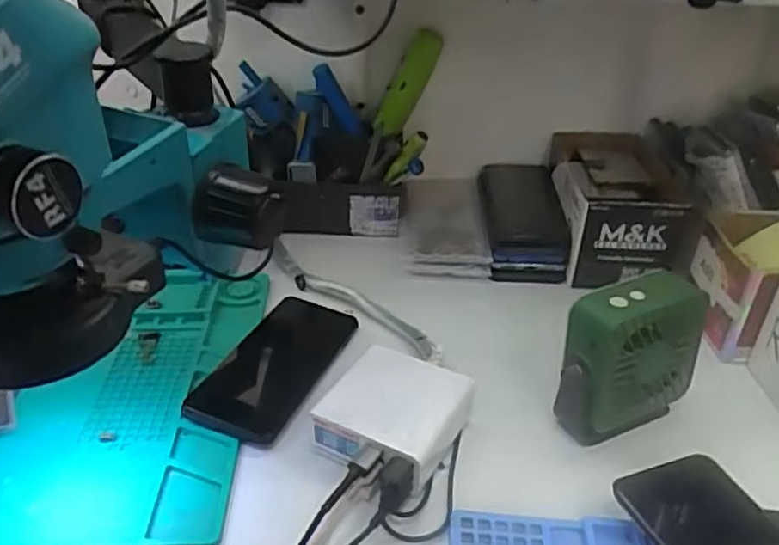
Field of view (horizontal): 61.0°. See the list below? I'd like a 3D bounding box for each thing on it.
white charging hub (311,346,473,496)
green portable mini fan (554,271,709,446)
[{"bbox_3d":[0.000,0.095,0.464,0.091,0.035,0.093,22,40,26],"label":"white charging hub"},{"bbox_3d":[0.167,0.058,0.469,0.105,0.104,0.045,-16,39,-24],"label":"green portable mini fan"}]

